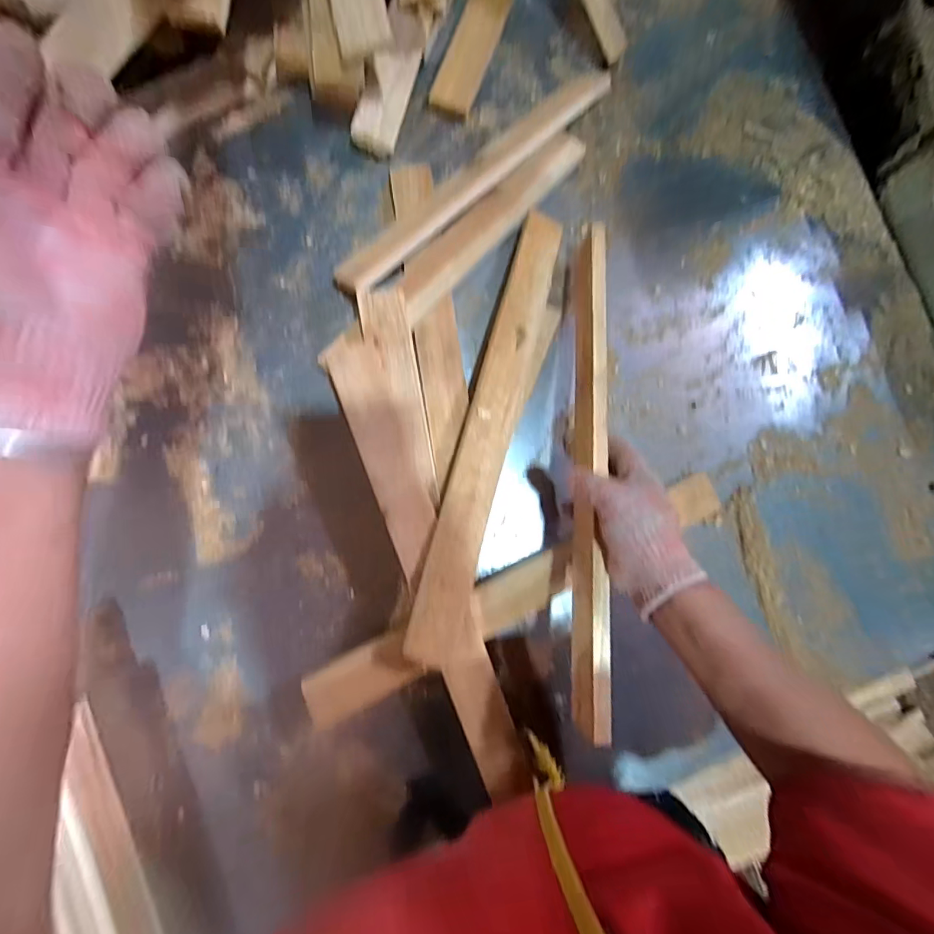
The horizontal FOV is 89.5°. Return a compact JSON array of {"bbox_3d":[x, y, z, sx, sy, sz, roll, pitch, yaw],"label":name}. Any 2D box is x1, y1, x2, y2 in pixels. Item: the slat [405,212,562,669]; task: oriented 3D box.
[{"bbox_3d":[0.029,-0.049,0.493,0.054,0.014,0.488,19,77,-19],"label":"slat"}]

